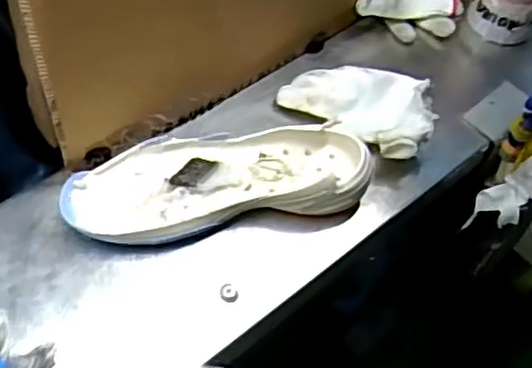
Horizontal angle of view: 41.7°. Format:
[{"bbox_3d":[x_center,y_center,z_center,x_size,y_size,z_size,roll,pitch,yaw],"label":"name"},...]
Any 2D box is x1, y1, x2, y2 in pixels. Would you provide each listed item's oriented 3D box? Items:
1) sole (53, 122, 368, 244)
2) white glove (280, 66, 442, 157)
[{"bbox_3d":[-0.046,-0.005,0.660,0.282,0.045,0.103,-9,57,-15],"label":"sole"},{"bbox_3d":[0.107,-0.092,0.740,0.156,0.048,0.112,34,57,14],"label":"white glove"}]

